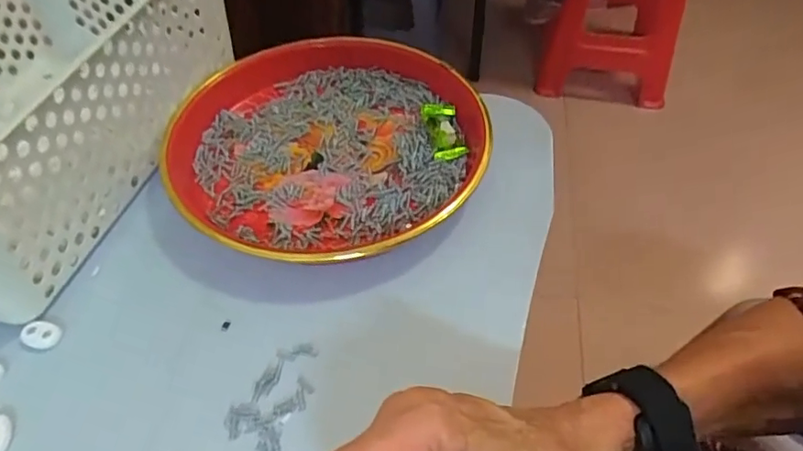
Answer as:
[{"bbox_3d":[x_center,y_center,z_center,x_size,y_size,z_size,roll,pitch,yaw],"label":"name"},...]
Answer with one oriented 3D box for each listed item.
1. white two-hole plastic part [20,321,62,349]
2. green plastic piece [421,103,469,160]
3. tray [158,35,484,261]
[{"bbox_3d":[-0.204,0.061,0.319,0.023,0.004,0.016,14,50,13],"label":"white two-hole plastic part"},{"bbox_3d":[0.031,-0.071,0.407,0.024,0.011,0.052,-11,62,-9],"label":"green plastic piece"},{"bbox_3d":[-0.049,-0.057,0.399,0.216,0.037,0.214,-33,56,-26],"label":"tray"}]

